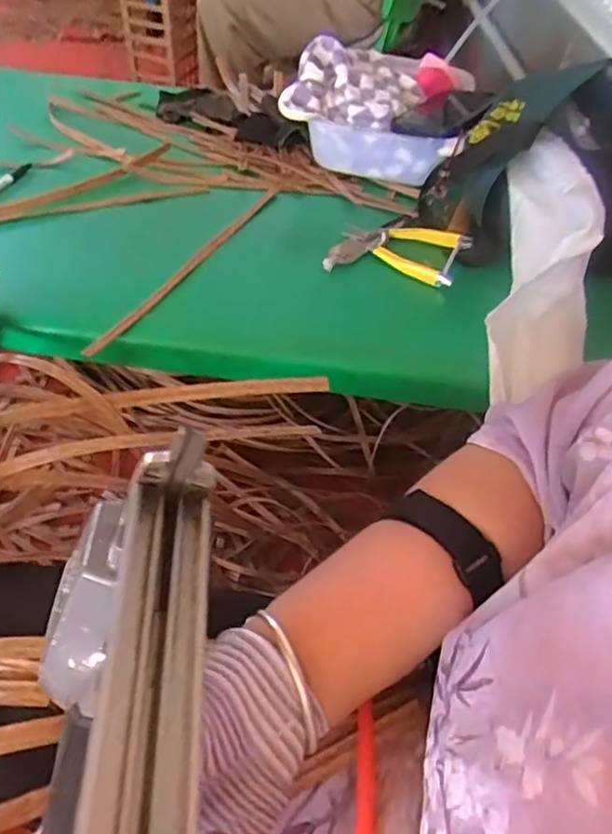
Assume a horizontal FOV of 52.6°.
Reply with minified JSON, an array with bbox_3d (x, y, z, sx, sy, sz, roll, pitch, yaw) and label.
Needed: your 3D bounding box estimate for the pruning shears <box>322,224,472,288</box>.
[{"bbox_3d":[0.094,-0.169,0.635,0.134,0.024,0.075,15,48,7],"label":"pruning shears"}]

